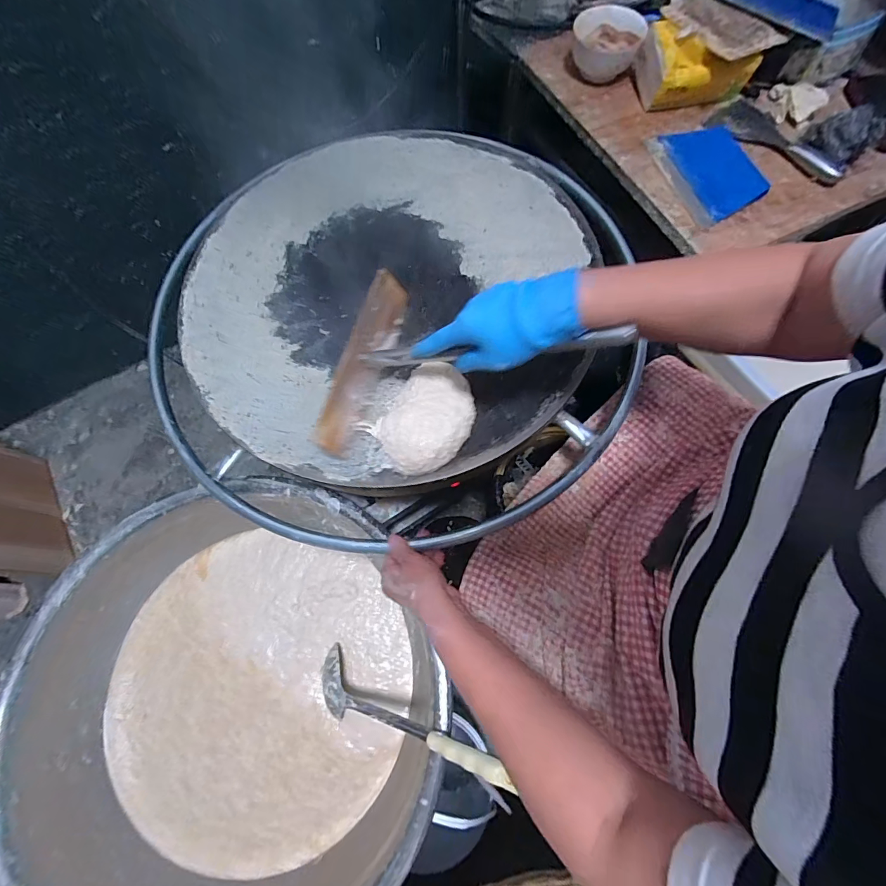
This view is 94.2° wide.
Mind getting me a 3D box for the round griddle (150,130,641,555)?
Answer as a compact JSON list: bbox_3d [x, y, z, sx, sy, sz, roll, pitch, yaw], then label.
[{"bbox_3d":[-0.059,-0.182,0.572,0.653,0.057,0.629,-1,70,1],"label":"round griddle"}]

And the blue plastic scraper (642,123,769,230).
[{"bbox_3d":[0.399,-0.407,0.619,0.115,0.022,0.172,-17,71,-5],"label":"blue plastic scraper"}]

